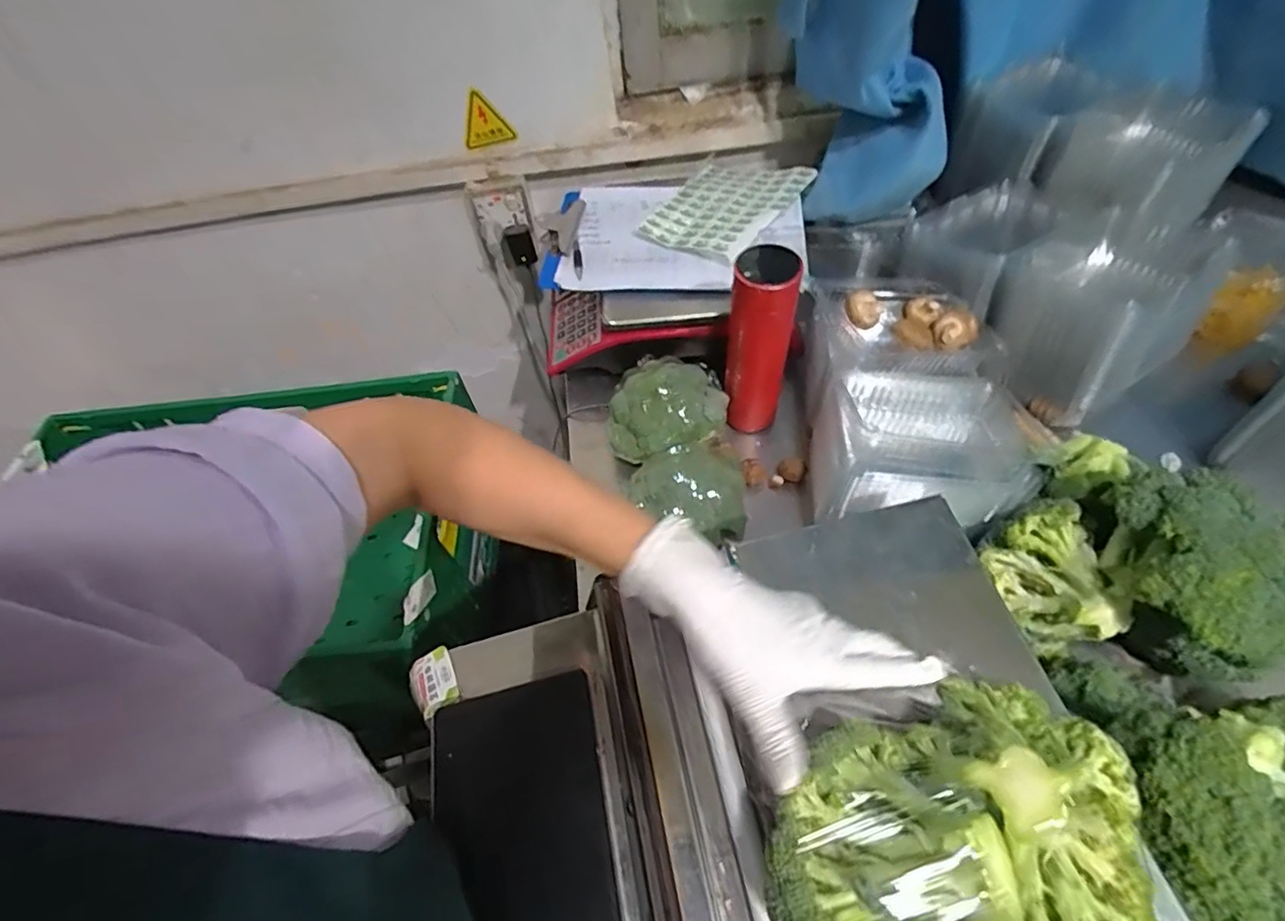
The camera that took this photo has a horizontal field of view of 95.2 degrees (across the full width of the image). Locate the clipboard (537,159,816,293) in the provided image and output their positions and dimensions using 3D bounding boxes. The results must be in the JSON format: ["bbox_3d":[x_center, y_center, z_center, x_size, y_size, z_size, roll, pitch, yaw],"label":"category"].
[{"bbox_3d":[0.039,-0.309,0.758,0.330,0.035,0.249,1,55,6],"label":"clipboard"}]

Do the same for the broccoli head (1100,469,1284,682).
[{"bbox_3d":[0.419,0.089,0.449,0.111,0.130,0.120,-3,55,4],"label":"broccoli head"}]

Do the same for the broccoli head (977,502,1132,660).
[{"bbox_3d":[0.348,0.100,0.496,0.073,0.084,0.109,-15,55,-5],"label":"broccoli head"}]

